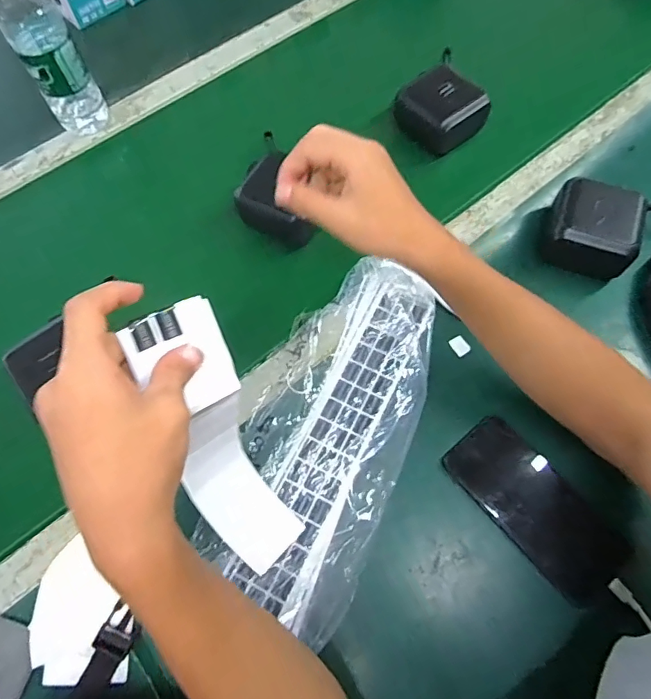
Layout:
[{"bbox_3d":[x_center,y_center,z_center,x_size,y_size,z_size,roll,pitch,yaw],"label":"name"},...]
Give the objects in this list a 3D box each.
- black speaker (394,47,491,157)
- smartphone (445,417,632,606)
[{"bbox_3d":[0.152,-0.306,0.610,0.093,0.062,0.095,-35,70,-13],"label":"black speaker"},{"bbox_3d":[0.186,0.139,0.429,0.070,0.009,0.161,-38,70,-14],"label":"smartphone"}]

